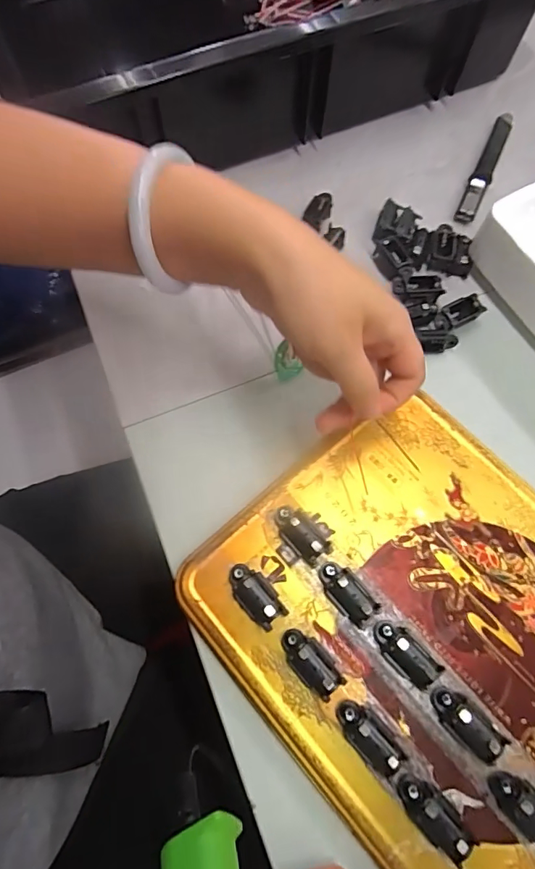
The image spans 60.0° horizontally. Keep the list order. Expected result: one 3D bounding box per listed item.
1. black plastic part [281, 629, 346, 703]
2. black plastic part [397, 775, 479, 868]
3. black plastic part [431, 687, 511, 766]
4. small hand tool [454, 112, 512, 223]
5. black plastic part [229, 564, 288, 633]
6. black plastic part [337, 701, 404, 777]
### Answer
[{"bbox_3d":[0.022,0.114,0.232,0.016,0.014,0.037,-40,74,-14],"label":"black plastic part"},{"bbox_3d":[0.076,0.173,0.211,0.016,0.015,0.034,-37,73,-13],"label":"black plastic part"},{"bbox_3d":[0.096,0.138,0.222,0.035,0.016,0.015,43,74,15],"label":"black plastic part"},{"bbox_3d":[0.176,-0.217,0.371,0.015,0.007,0.123,25,71,9],"label":"small hand tool"},{"bbox_3d":[-0.006,0.084,0.244,0.019,0.015,0.035,-37,73,-13],"label":"black plastic part"},{"bbox_3d":[0.048,0.144,0.220,0.015,0.015,0.033,-39,74,-14],"label":"black plastic part"}]

